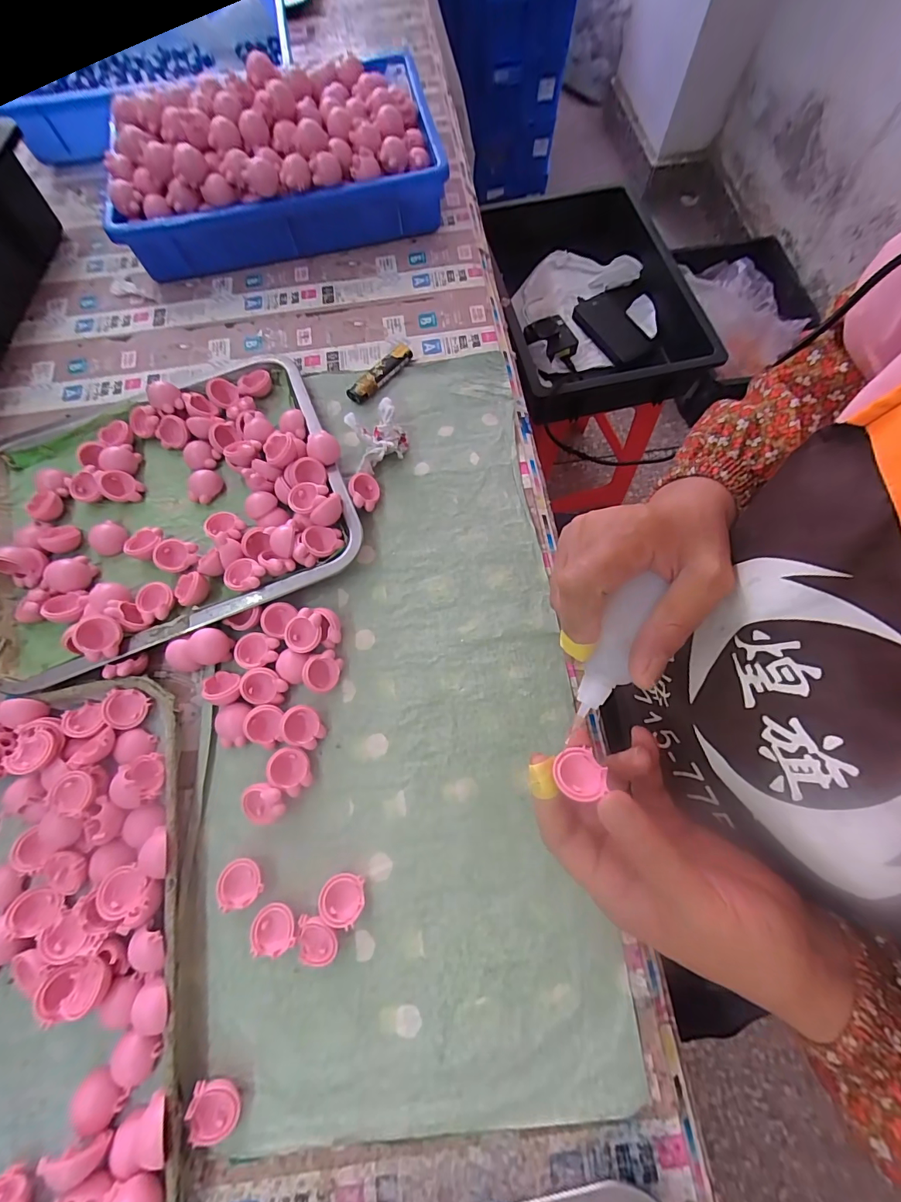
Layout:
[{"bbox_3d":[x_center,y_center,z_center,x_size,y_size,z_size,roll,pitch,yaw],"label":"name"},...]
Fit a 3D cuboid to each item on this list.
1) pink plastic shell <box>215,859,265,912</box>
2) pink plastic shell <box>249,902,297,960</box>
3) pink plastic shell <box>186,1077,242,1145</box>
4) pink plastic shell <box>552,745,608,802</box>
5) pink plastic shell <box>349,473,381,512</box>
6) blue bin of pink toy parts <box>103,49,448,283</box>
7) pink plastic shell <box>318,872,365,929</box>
[{"bbox_3d":[-0.144,0.194,0.298,0.029,0.015,0.028,0,71,0],"label":"pink plastic shell"},{"bbox_3d":[-0.116,0.218,0.288,0.031,0.016,0.028,1,71,1],"label":"pink plastic shell"},{"bbox_3d":[-0.143,0.307,0.261,0.028,0.011,0.031,8,74,-19],"label":"pink plastic shell"},{"bbox_3d":[0.073,0.096,0.243,0.024,0.017,0.025,-9,71,-2],"label":"pink plastic shell"},{"bbox_3d":[-0.078,-0.098,0.390,0.028,0.015,0.034,19,63,-21],"label":"pink plastic shell"},{"bbox_3d":[-0.187,-0.487,0.482,0.340,0.104,0.196,-8,71,-2],"label":"blue bin of pink toy parts"},{"bbox_3d":[-0.073,0.202,0.290,0.030,0.012,0.027,10,51,-8],"label":"pink plastic shell"}]

